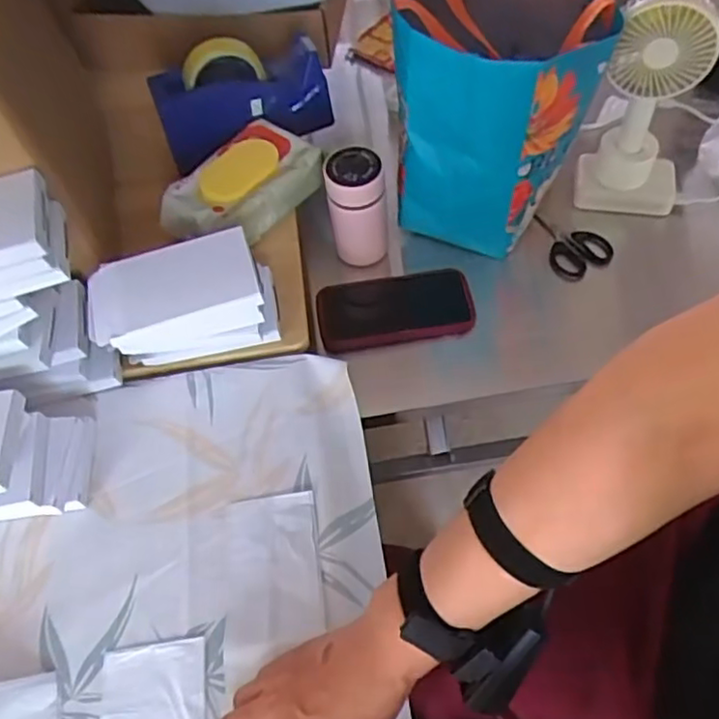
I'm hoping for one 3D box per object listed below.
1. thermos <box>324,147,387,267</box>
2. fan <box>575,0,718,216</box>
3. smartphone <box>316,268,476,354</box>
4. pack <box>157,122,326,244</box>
[{"bbox_3d":[-0.002,-0.171,0.735,0.063,0.127,0.061,-4,59,2],"label":"thermos"},{"bbox_3d":[0.318,-0.281,0.705,0.115,0.252,0.083,10,58,10],"label":"fan"},{"bbox_3d":[0.039,-0.059,0.725,0.166,0.018,0.087,-10,59,-2],"label":"smartphone"},{"bbox_3d":[-0.131,-0.192,0.732,0.111,0.063,0.178,30,66,21],"label":"pack"}]

